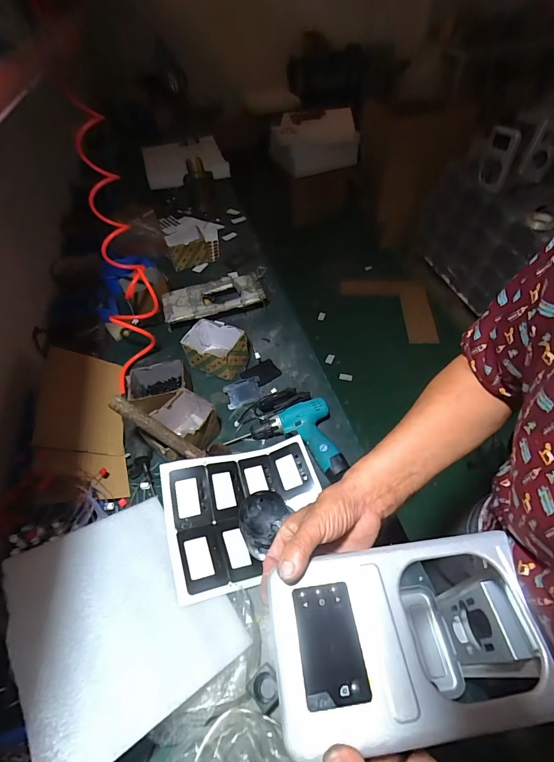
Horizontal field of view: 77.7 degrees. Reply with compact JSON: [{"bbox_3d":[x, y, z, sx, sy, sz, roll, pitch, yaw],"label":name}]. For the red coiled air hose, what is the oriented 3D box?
[{"bbox_3d":[-0.432,-0.348,0.948,0.125,0.153,0.706,-11,95,-4],"label":"red coiled air hose"}]

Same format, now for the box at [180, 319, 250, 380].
[{"bbox_3d":[-0.164,-0.087,0.945,0.159,0.092,0.121,11,53,15],"label":"box"}]

